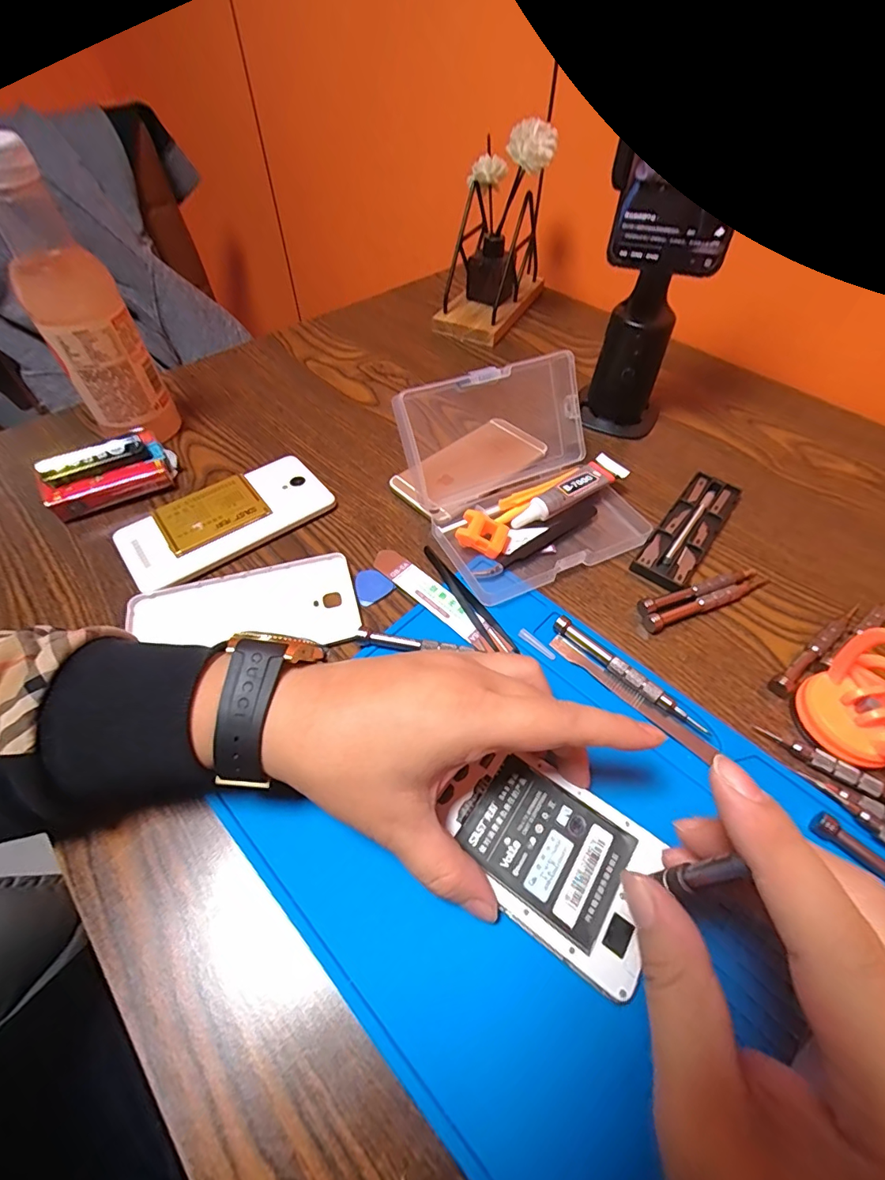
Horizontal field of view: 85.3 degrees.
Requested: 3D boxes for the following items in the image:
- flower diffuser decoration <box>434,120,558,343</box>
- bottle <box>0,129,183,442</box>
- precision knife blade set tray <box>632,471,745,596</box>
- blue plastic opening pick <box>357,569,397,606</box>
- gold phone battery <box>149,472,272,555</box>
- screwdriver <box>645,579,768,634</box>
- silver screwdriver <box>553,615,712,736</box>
[{"bbox_3d":[0.061,-0.397,0.534,0.097,0.170,0.169,15,54,10],"label":"flower diffuser decoration"},{"bbox_3d":[-0.277,-0.214,0.365,0.061,0.201,0.073,-34,61,-24],"label":"bottle"},{"bbox_3d":[0.189,-0.047,0.368,0.038,0.011,0.126,33,59,21],"label":"precision knife blade set tray"},{"bbox_3d":[-0.051,-0.004,0.337,0.026,0.004,0.027,-33,60,-23],"label":"blue plastic opening pick"},{"bbox_3d":[-0.174,-0.057,0.363,0.072,0.009,0.053,-32,60,-23],"label":"gold phone battery"},{"bbox_3d":[0.183,0.008,0.329,0.105,0.010,0.011,-18,56,-14],"label":"screwdriver"},{"bbox_3d":[0.110,0.051,0.291,0.009,0.013,0.101,-36,62,-25],"label":"silver screwdriver"}]

